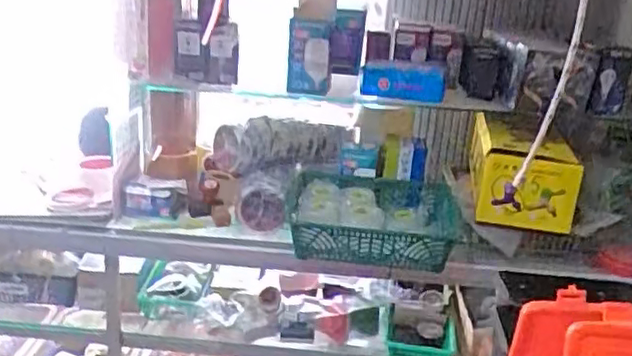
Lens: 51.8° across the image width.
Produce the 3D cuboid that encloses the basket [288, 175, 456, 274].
[{"bbox_3d":[0.101,0.077,1.170,0.283,0.101,0.240,7,21,10],"label":"basket"}]

